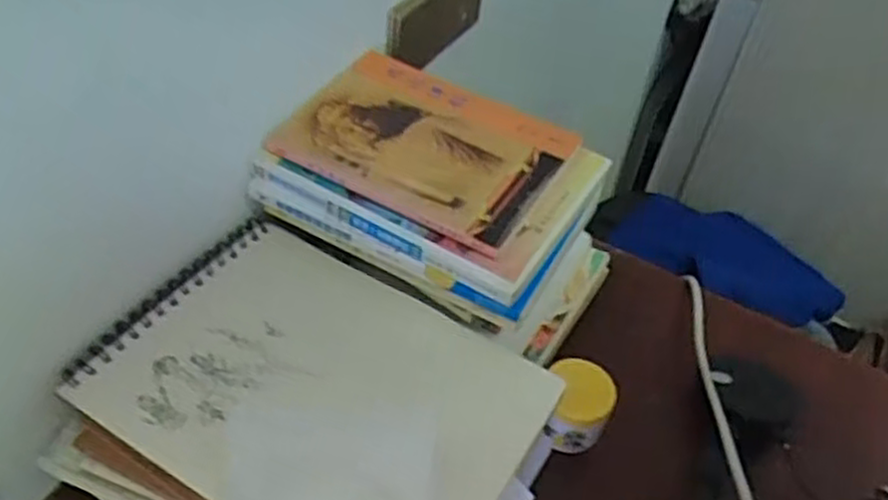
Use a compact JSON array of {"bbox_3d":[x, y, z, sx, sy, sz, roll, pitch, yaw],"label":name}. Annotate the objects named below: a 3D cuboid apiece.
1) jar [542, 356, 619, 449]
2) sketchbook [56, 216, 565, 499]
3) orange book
[{"bbox_3d":[0.107,0.125,0.633,0.050,0.059,0.052,3,47,-3],"label":"jar"},{"bbox_3d":[-0.088,0.093,0.551,0.286,0.018,0.211,26,50,18],"label":"sketchbook"},{"bbox_3d":[-0.022,-0.088,0.629,0.217,0.028,0.141,26,50,18],"label":"orange book"}]

